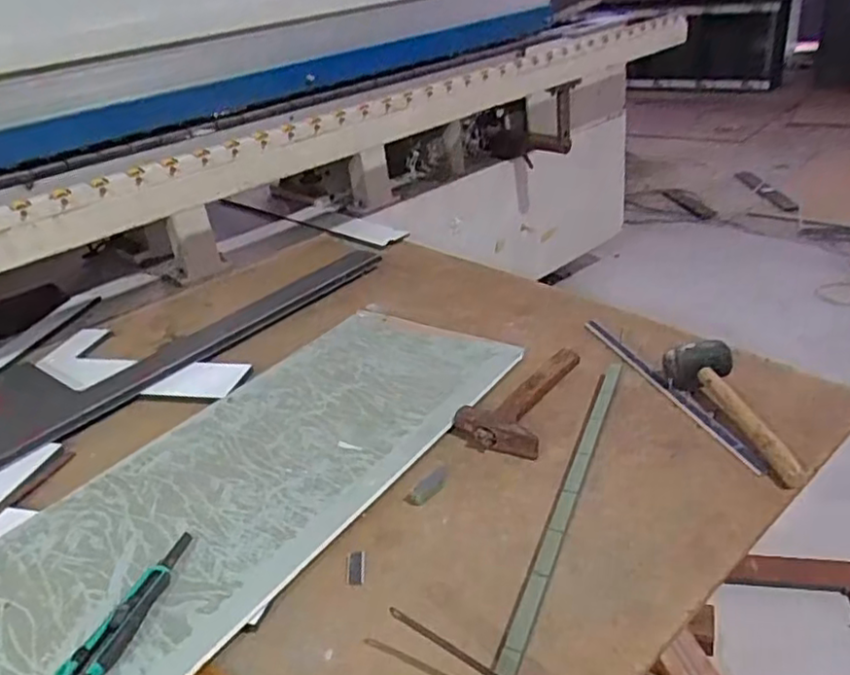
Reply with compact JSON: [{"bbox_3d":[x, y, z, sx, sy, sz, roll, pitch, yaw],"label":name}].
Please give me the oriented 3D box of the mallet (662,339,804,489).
[{"bbox_3d":[0.414,0.086,0.857,0.086,0.067,0.240,-13,29,-12],"label":"mallet"}]

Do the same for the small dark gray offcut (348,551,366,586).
[{"bbox_3d":[-0.077,0.258,0.746,0.020,0.004,0.041,3,40,-9],"label":"small dark gray offcut"}]

